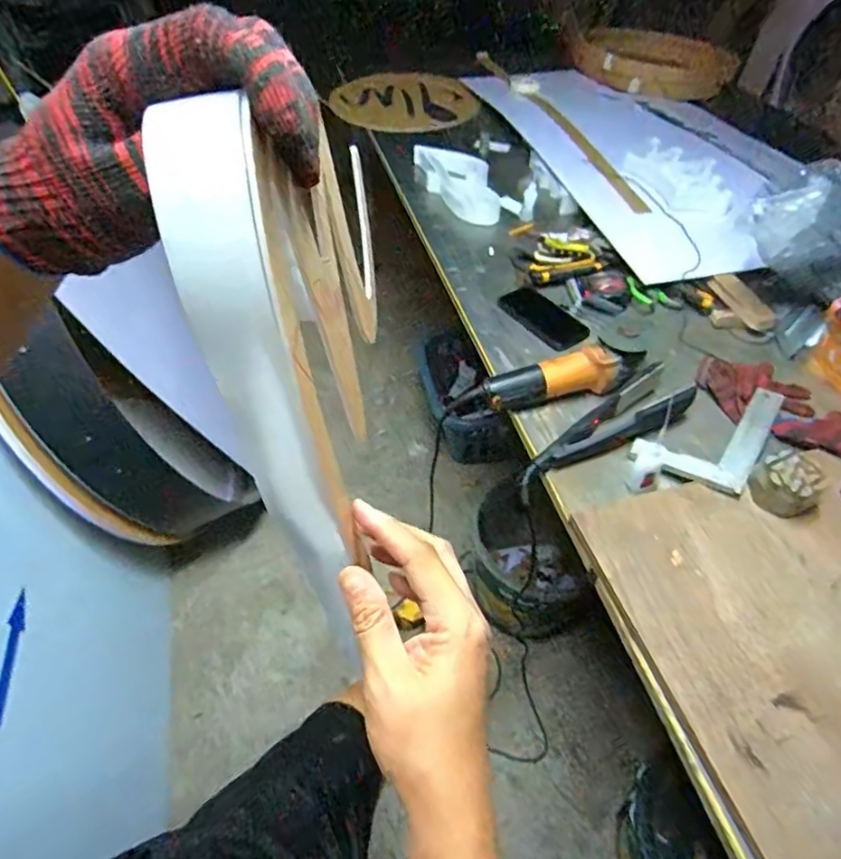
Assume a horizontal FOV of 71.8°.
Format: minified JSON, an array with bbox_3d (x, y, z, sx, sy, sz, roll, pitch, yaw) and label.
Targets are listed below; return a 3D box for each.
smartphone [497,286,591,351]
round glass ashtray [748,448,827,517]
[{"bbox_3d":[0.226,-0.205,1.066,0.076,0.010,0.177,-36,56,-12],"label":"smartphone"},{"bbox_3d":[0.470,0.071,0.748,0.079,0.049,0.085,-1,48,1],"label":"round glass ashtray"}]

